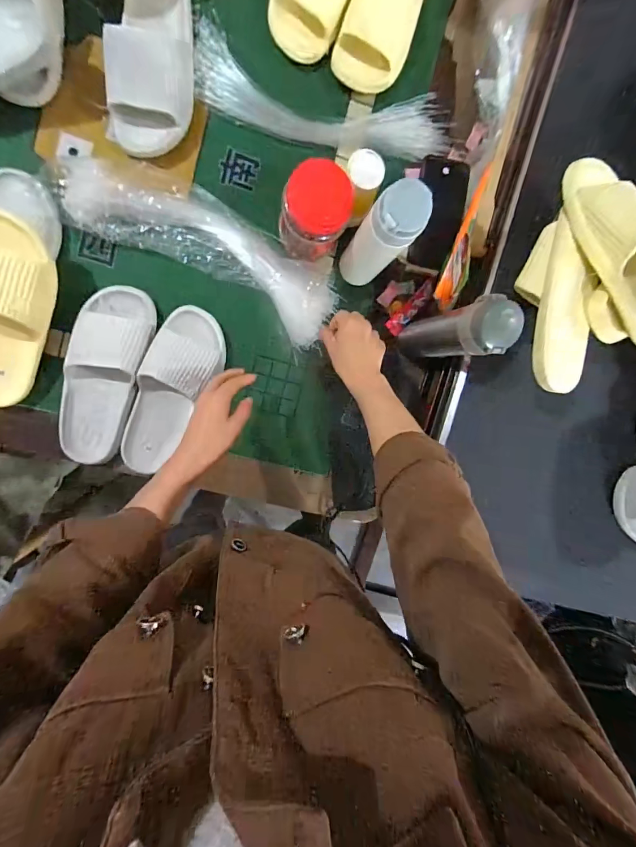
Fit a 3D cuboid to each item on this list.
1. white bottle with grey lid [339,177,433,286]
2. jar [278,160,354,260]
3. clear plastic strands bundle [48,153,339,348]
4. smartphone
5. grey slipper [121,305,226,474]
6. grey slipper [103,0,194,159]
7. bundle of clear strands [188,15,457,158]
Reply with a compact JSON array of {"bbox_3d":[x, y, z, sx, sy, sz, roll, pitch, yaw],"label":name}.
[{"bbox_3d":[0.081,-0.248,0.527,0.061,0.218,0.061,-1,94,-9],"label":"white bottle with grey lid"},{"bbox_3d":[-0.007,-0.294,0.546,0.088,0.128,0.081,-1,94,-9],"label":"jar"},{"bbox_3d":[-0.169,-0.269,0.581,0.439,0.060,0.132,27,90,-10],"label":"clear plastic strands bundle"},{"bbox_3d":[0.194,-0.335,0.619,0.071,0.009,0.154,10,122,11],"label":"smartphone"},{"bbox_3d":[-0.224,-0.051,0.588,0.101,0.059,0.250,24,98,-10],"label":"grey slipper"},{"bbox_3d":[-0.234,-0.527,0.547,0.114,0.057,0.261,10,93,-9],"label":"grey slipper"},{"bbox_3d":[0.017,-0.511,0.617,0.413,0.030,0.124,7,93,-9],"label":"bundle of clear strands"}]

